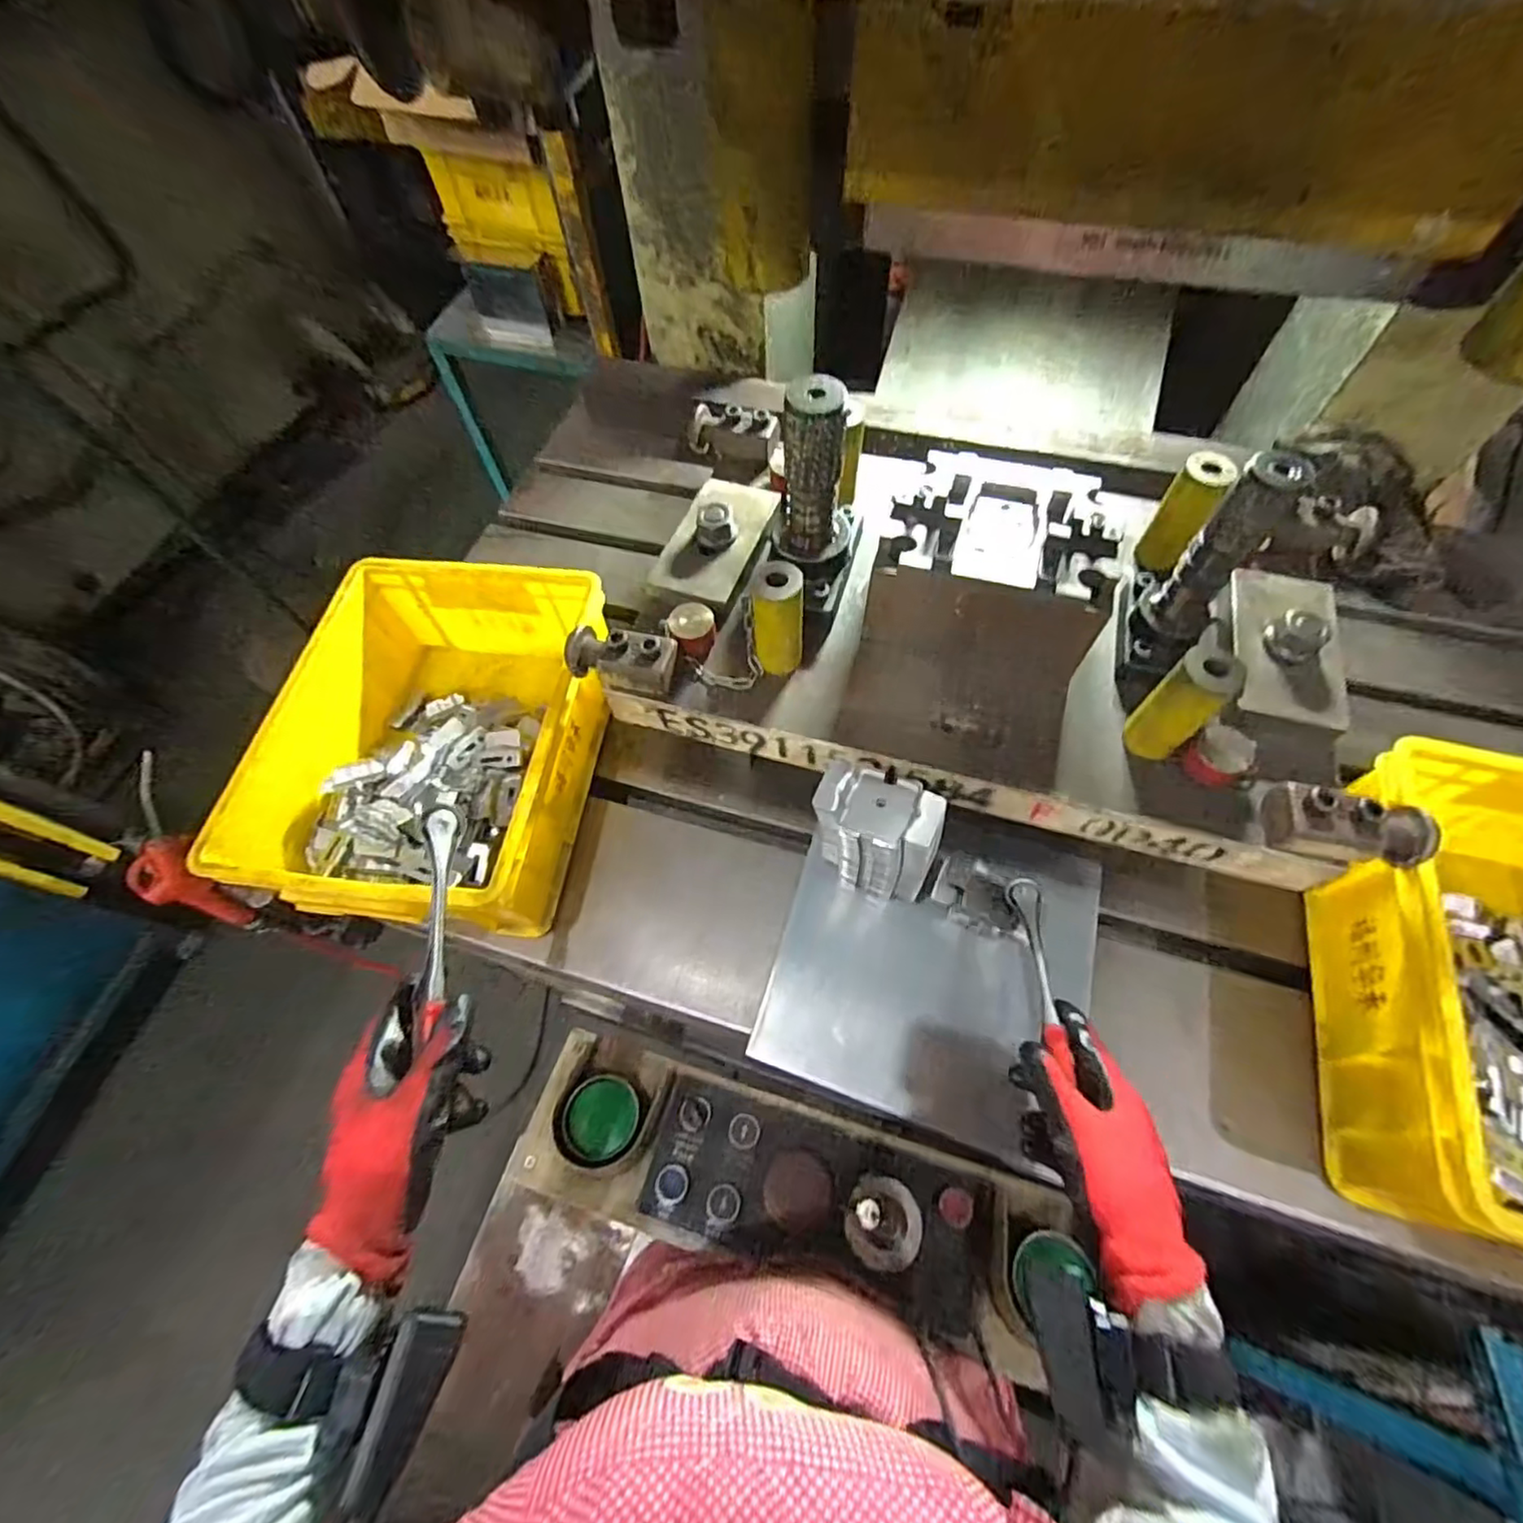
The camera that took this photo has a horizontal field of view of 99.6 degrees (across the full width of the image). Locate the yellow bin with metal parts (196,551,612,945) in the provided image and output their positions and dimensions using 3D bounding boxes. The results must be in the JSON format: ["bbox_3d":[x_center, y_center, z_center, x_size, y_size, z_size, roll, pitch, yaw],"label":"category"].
[{"bbox_3d":[-0.299,-0.017,0.623,0.255,0.143,0.343,4,61,5],"label":"yellow bin with metal parts"}]

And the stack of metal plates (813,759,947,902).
[{"bbox_3d":[0.092,0.069,0.531,0.096,0.169,0.054,17,63,12],"label":"stack of metal plates"}]

